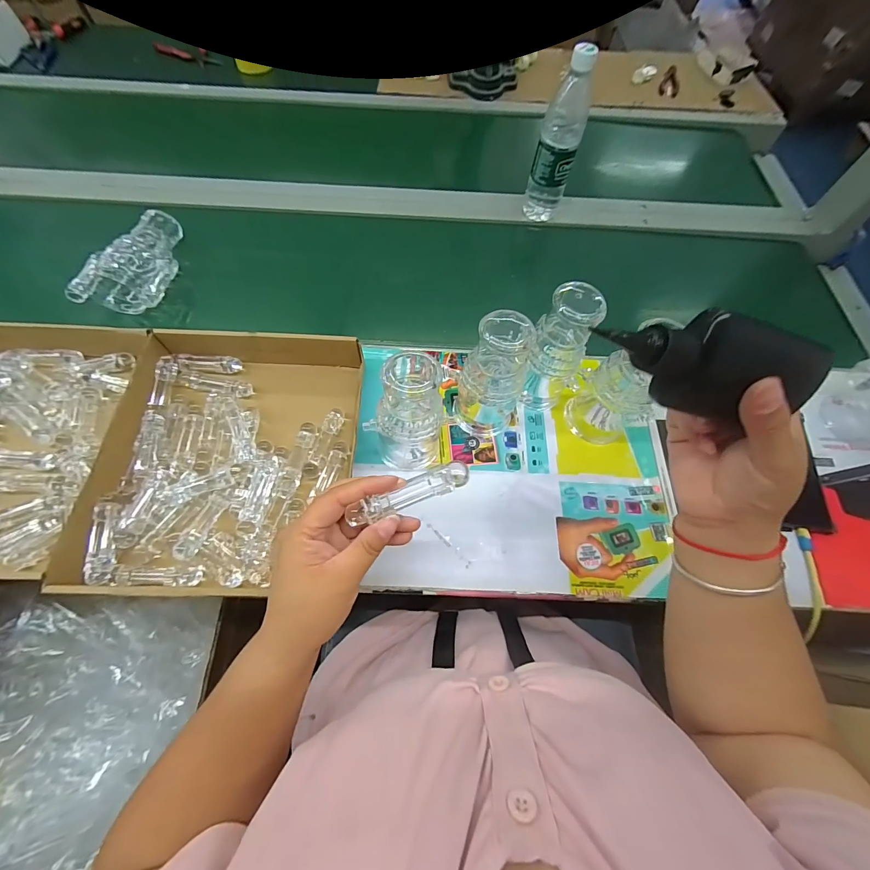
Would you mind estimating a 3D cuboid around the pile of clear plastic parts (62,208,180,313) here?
[{"bbox_3d":[-0.466,-0.279,0.567,0.131,0.052,0.181,3,65,-1],"label":"pile of clear plastic parts"}]

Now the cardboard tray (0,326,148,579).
[{"bbox_3d":[-0.524,0.010,0.456,0.281,0.068,0.321,4,65,0],"label":"cardboard tray"}]

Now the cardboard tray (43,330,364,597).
[{"bbox_3d":[-0.238,0.012,0.449,0.265,0.060,0.336,2,65,-1],"label":"cardboard tray"}]

